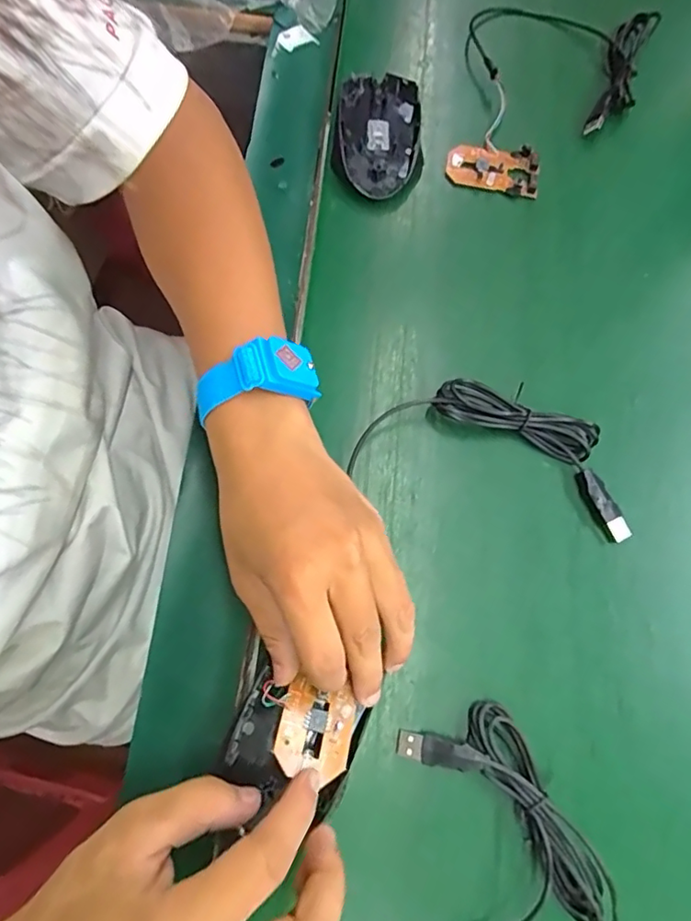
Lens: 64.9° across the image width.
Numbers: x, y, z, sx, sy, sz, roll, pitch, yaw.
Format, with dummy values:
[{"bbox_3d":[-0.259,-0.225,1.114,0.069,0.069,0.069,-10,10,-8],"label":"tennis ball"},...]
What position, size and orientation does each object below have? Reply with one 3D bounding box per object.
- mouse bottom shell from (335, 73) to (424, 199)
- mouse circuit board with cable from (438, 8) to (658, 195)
[{"bbox_3d":[0.025,-0.247,0.408,0.059,0.016,0.109,4,73,-1],"label":"mouse bottom shell"},{"bbox_3d":[0.155,-0.290,0.427,0.133,0.017,0.208,21,73,4],"label":"mouse circuit board with cable"}]

